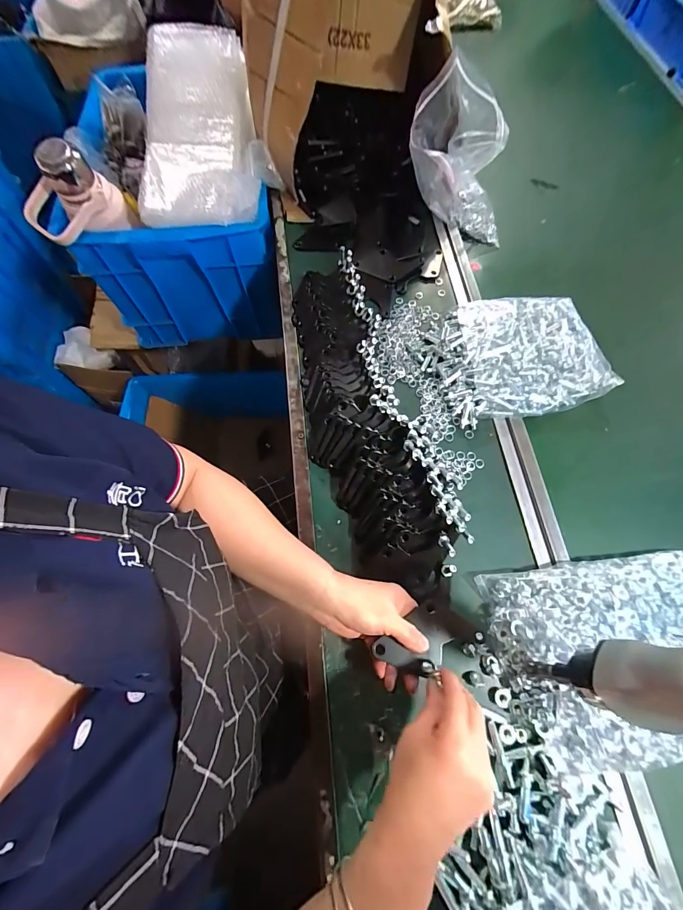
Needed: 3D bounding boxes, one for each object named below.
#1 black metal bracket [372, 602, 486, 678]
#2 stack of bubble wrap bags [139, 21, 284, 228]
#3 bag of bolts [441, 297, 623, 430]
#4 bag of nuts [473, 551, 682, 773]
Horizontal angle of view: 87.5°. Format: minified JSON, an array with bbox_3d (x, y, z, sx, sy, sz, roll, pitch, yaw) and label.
[{"bbox_3d":[0.089,0.191,0.371,0.109,0.014,0.056,-23,70,-9],"label":"black metal bracket"},{"bbox_3d":[-0.220,-0.532,0.592,0.214,0.067,0.309,5,88,0],"label":"stack of bubble wrap bags"},{"bbox_3d":[0.259,-0.153,0.528,0.232,0.036,0.194,-12,69,-5],"label":"bag of bolts"},{"bbox_3d":[0.305,0.208,0.376,0.264,0.046,0.187,-7,68,-3],"label":"bag of nuts"}]

